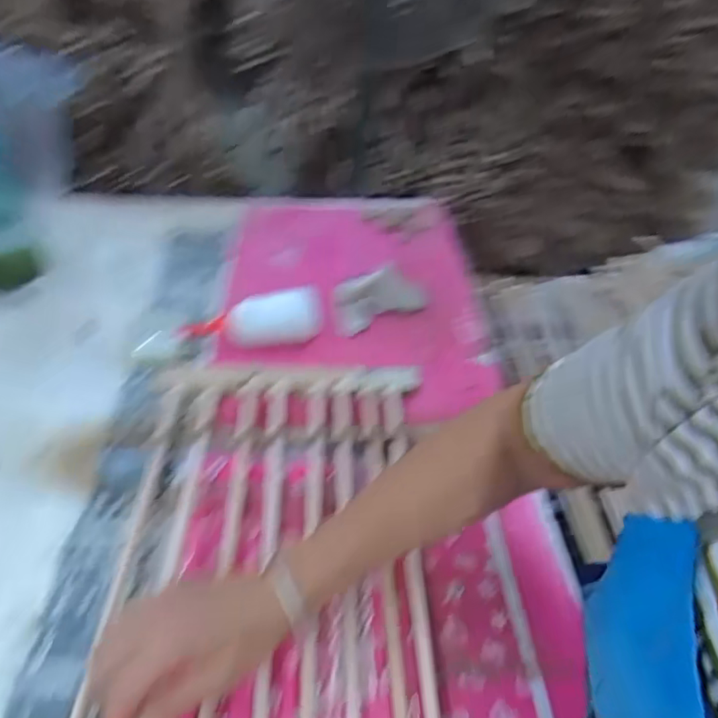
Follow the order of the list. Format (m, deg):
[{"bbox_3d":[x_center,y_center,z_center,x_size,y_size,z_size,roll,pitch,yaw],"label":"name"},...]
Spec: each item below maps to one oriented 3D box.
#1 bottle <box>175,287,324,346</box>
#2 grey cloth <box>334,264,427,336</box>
[{"bbox_3d":[-0.137,-0.045,0.666,0.179,0.056,0.056,-8,43,-14],"label":"bottle"},{"bbox_3d":[0.026,-0.087,0.737,0.132,0.038,0.074,-18,46,-23],"label":"grey cloth"}]

